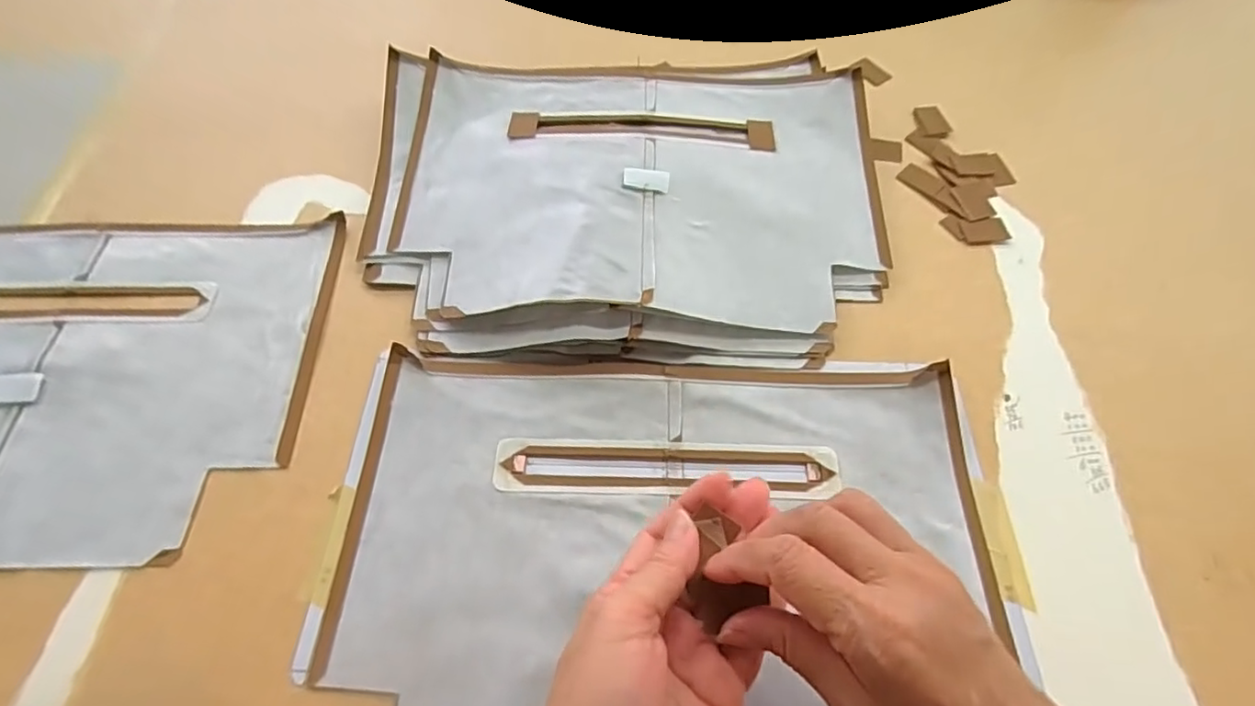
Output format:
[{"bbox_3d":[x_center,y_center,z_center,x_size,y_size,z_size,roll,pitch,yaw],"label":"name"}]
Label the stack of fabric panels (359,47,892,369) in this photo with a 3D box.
[{"bbox_3d":[-0.001,-0.118,0.440,0.364,0.031,0.262,-1,63,0],"label":"stack of fabric panels"}]

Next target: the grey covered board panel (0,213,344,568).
[{"bbox_3d":[-0.376,0.015,0.383,0.341,0.010,0.227,-2,63,-1],"label":"grey covered board panel"}]

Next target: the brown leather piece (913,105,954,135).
[{"bbox_3d":[0.251,-0.193,0.502,0.024,0.004,0.034,-8,63,-4],"label":"brown leather piece"}]

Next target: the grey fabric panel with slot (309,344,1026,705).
[{"bbox_3d":[0.022,0.112,0.331,0.351,0.012,0.240,1,63,1],"label":"grey fabric panel with slot"}]

